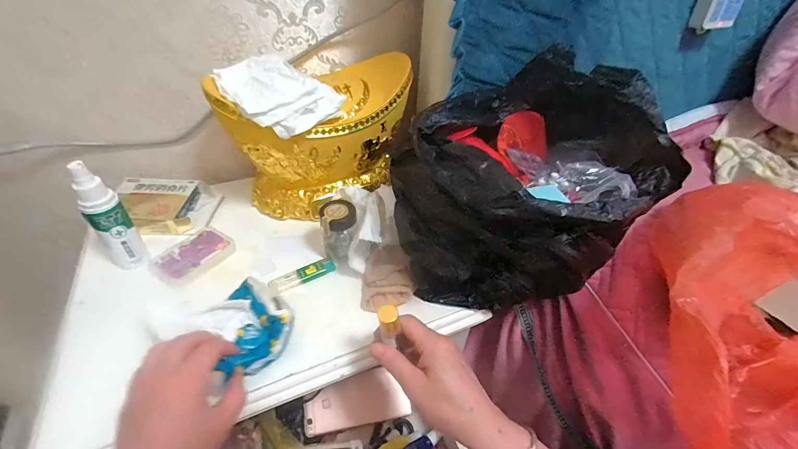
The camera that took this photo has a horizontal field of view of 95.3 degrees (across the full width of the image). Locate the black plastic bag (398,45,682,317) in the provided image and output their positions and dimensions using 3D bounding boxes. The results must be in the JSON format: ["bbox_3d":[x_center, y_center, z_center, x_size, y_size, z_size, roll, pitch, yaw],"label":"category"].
[{"bbox_3d":[0.147,-0.044,0.432,0.269,0.220,0.233,-27,50,-29],"label":"black plastic bag"}]

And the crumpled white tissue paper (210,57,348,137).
[{"bbox_3d":[-0.165,-0.172,0.467,0.140,0.057,0.118,29,48,26],"label":"crumpled white tissue paper"}]

